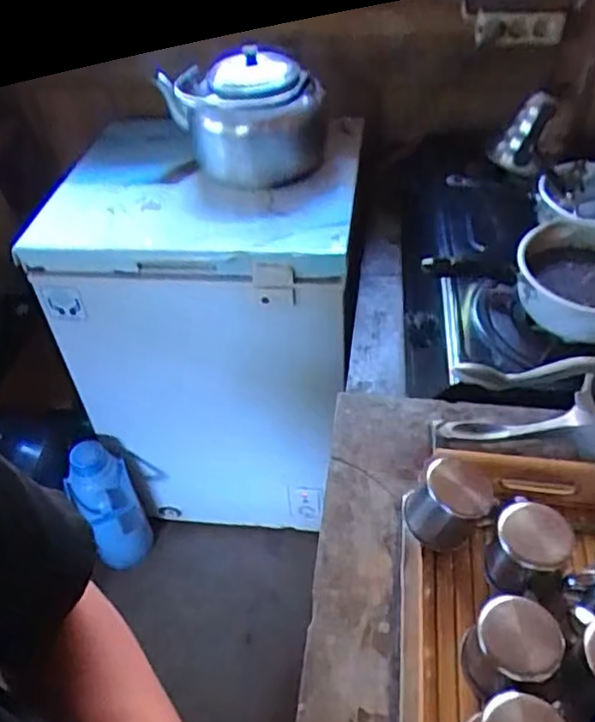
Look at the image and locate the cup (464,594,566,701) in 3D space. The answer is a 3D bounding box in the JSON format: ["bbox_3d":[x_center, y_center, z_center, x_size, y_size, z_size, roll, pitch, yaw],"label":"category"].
[{"bbox_3d":[0.172,0.234,0.523,0.062,0.075,0.063,-2,44,2],"label":"cup"}]

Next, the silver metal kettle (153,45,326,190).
[{"bbox_3d":[-0.107,-0.467,1.248,0.317,0.196,0.277,-3,44,2],"label":"silver metal kettle"}]

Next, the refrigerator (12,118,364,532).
[{"bbox_3d":[-0.185,-0.077,1.516,0.624,0.769,0.518,2,44,7],"label":"refrigerator"}]

